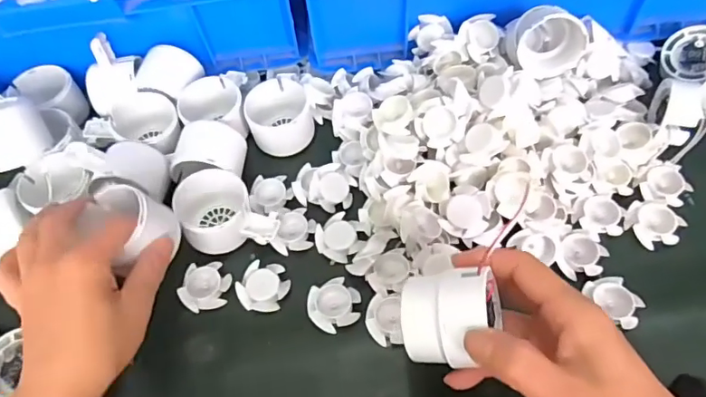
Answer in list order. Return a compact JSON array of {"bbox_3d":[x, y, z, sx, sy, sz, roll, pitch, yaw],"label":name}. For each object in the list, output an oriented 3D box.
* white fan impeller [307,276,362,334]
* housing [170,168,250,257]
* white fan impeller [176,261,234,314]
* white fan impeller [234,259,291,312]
[{"bbox_3d":[-0.015,0.082,0.390,0.040,0.012,0.038,-2,60,3],"label":"white fan impeller"},{"bbox_3d":[-0.116,0.012,0.425,0.059,0.041,0.059,-2,60,3],"label":"housing"},{"bbox_3d":[-0.120,0.072,0.412,0.039,0.015,0.038,-2,60,3],"label":"white fan impeller"},{"bbox_3d":[-0.072,0.071,0.407,0.040,0.009,0.039,-2,60,3],"label":"white fan impeller"}]

